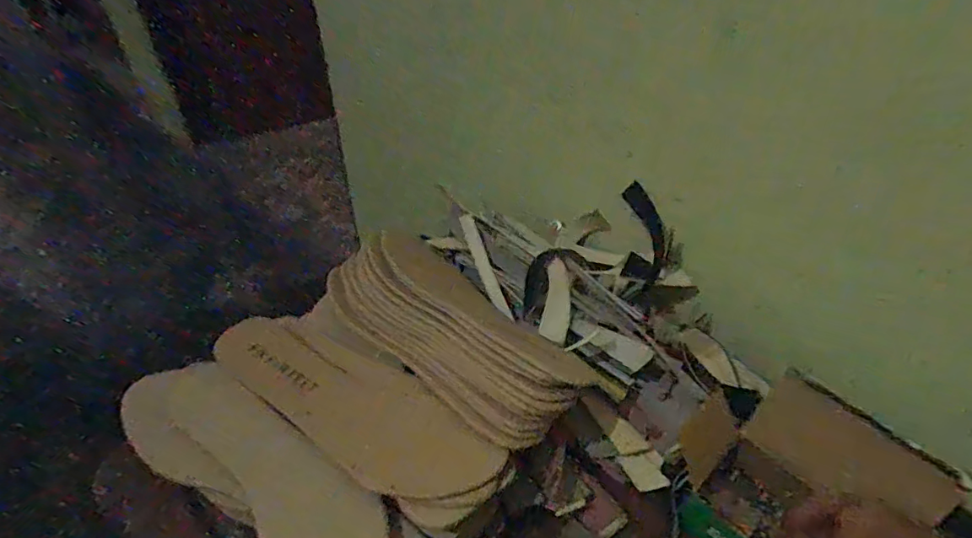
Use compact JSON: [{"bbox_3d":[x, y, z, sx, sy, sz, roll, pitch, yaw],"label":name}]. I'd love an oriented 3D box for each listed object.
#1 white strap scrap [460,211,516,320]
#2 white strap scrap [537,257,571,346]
[{"bbox_3d":[-0.001,-0.002,0.484,0.015,0.008,0.110,-17,71,-16],"label":"white strap scrap"},{"bbox_3d":[0.062,0.026,0.442,0.023,0.012,0.083,8,45,9],"label":"white strap scrap"}]

